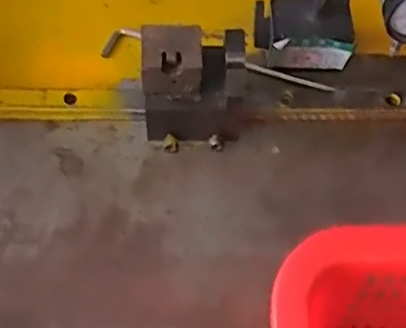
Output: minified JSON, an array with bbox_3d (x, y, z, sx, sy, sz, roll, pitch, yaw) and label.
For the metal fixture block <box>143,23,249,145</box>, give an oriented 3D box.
[{"bbox_3d":[-0.005,-0.039,0.327,0.053,0.064,0.034,-8,69,-7],"label":"metal fixture block"}]

